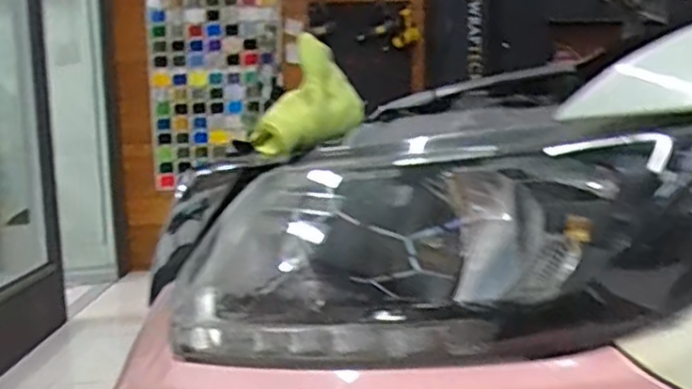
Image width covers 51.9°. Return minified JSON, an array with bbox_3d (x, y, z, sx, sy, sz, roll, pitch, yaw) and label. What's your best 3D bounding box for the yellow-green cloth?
[{"bbox_3d":[-0.047,-0.114,0.829,0.131,0.124,0.061,-2,6,-1],"label":"yellow-green cloth"}]

